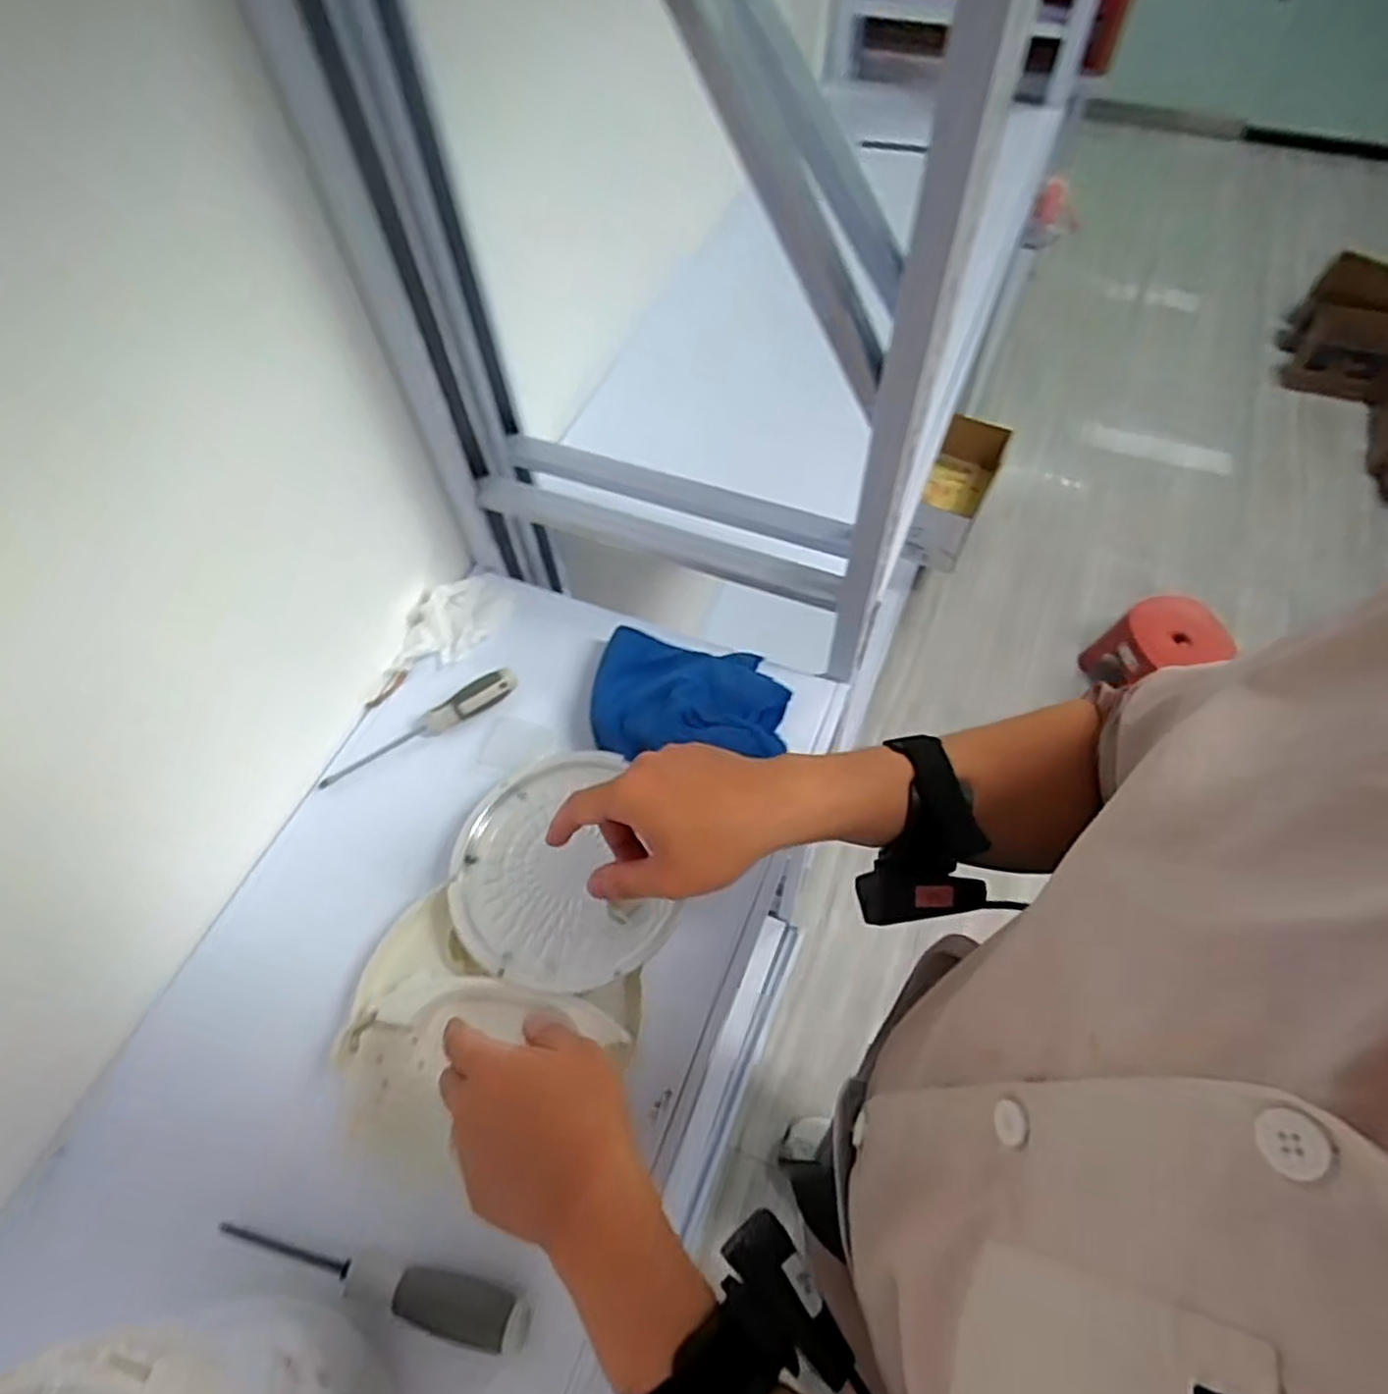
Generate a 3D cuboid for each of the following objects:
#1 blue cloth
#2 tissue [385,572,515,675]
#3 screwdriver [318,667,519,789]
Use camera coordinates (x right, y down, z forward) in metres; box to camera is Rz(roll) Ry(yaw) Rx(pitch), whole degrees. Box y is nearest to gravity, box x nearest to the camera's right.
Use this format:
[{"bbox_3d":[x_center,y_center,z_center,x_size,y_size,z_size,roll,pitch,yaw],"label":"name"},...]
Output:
[{"bbox_3d":[-0.004,-0.005,0.674,0.164,0.032,0.131,4,42,0],"label":"blue cloth"},{"bbox_3d":[-0.238,-0.076,0.753,0.131,0.031,0.080,-31,62,-16],"label":"tissue"},{"bbox_3d":[-0.243,0.027,0.691,0.187,0.030,0.024,-29,61,-14],"label":"screwdriver"}]

